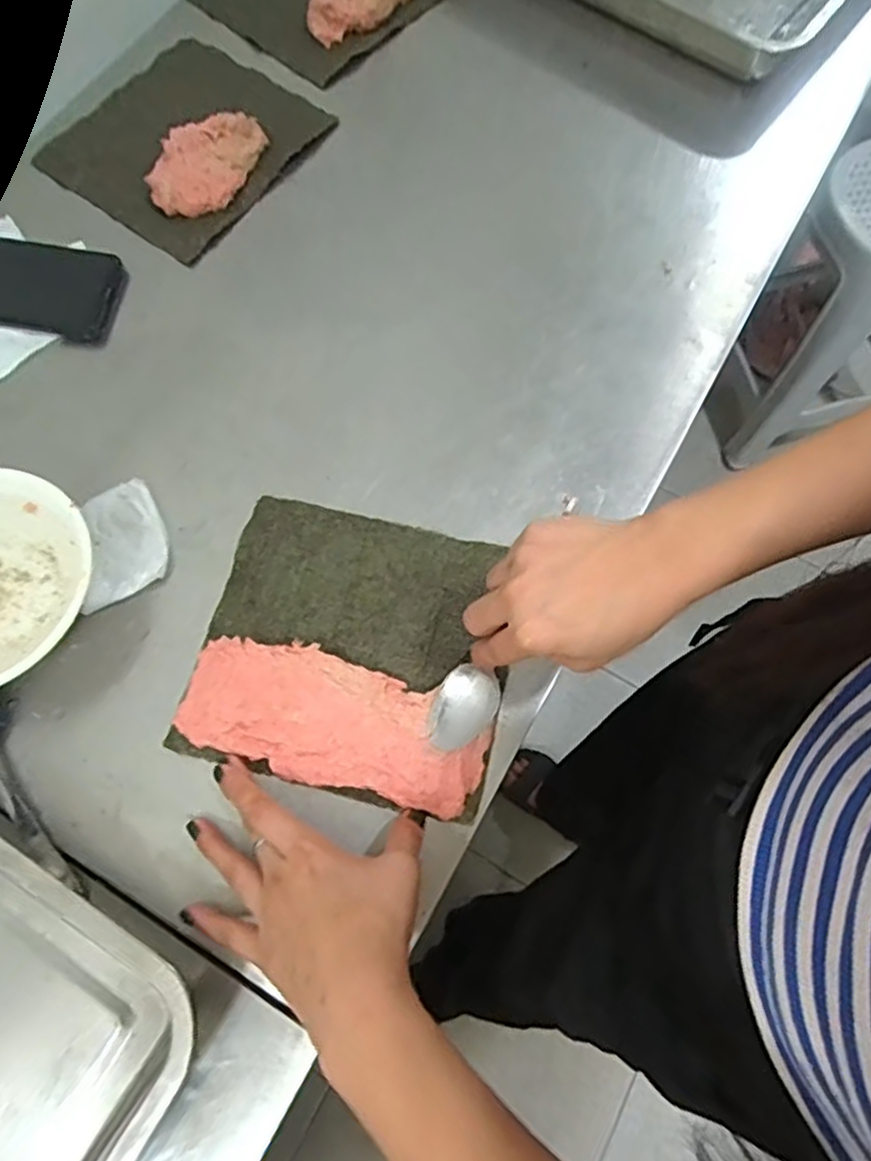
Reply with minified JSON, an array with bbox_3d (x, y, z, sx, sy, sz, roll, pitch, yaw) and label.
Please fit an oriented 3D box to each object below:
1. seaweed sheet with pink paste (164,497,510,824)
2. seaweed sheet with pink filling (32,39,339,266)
[{"bbox_3d":[-0.050,0.040,0.438,0.189,0.012,0.178,14,70,3],"label":"seaweed sheet with pink paste"},{"bbox_3d":[-0.212,-0.382,0.576,0.169,0.032,0.197,33,72,10],"label":"seaweed sheet with pink filling"}]

